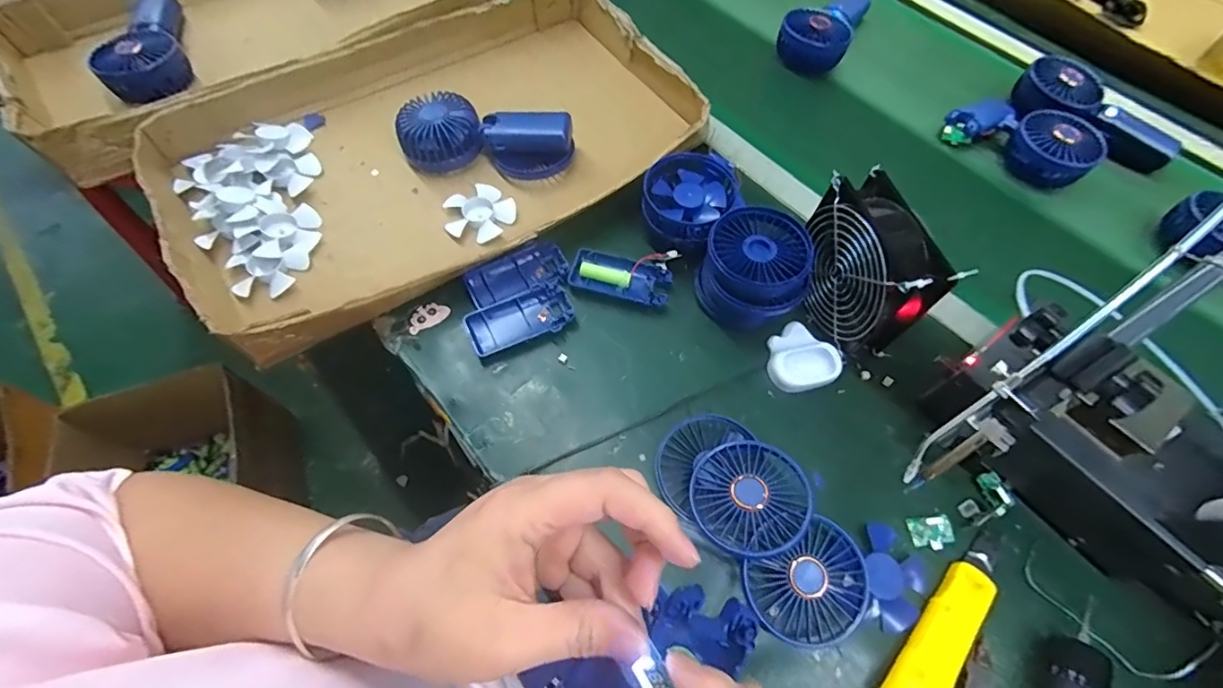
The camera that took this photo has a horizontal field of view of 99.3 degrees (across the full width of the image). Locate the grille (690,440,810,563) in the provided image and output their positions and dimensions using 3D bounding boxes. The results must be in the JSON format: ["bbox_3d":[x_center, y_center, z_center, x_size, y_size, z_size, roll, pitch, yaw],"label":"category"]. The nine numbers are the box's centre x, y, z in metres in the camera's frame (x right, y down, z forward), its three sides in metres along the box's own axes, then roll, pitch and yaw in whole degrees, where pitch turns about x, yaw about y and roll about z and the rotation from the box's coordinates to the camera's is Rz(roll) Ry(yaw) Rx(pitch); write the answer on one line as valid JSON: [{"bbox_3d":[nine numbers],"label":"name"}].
[{"bbox_3d":[0.103,0.112,0.386,0.082,0.014,0.083,-5,54,6],"label":"grille"}]

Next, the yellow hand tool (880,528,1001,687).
[{"bbox_3d":[0.229,0.200,0.359,0.040,0.022,0.176,34,66,15],"label":"yellow hand tool"}]

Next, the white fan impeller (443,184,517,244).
[{"bbox_3d":[-0.136,-0.133,0.530,0.062,0.014,0.067,1,62,-2],"label":"white fan impeller"}]

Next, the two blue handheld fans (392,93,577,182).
[{"bbox_3d":[-0.131,-0.220,0.552,0.177,0.039,0.077,5,62,0],"label":"two blue handheld fans"}]

